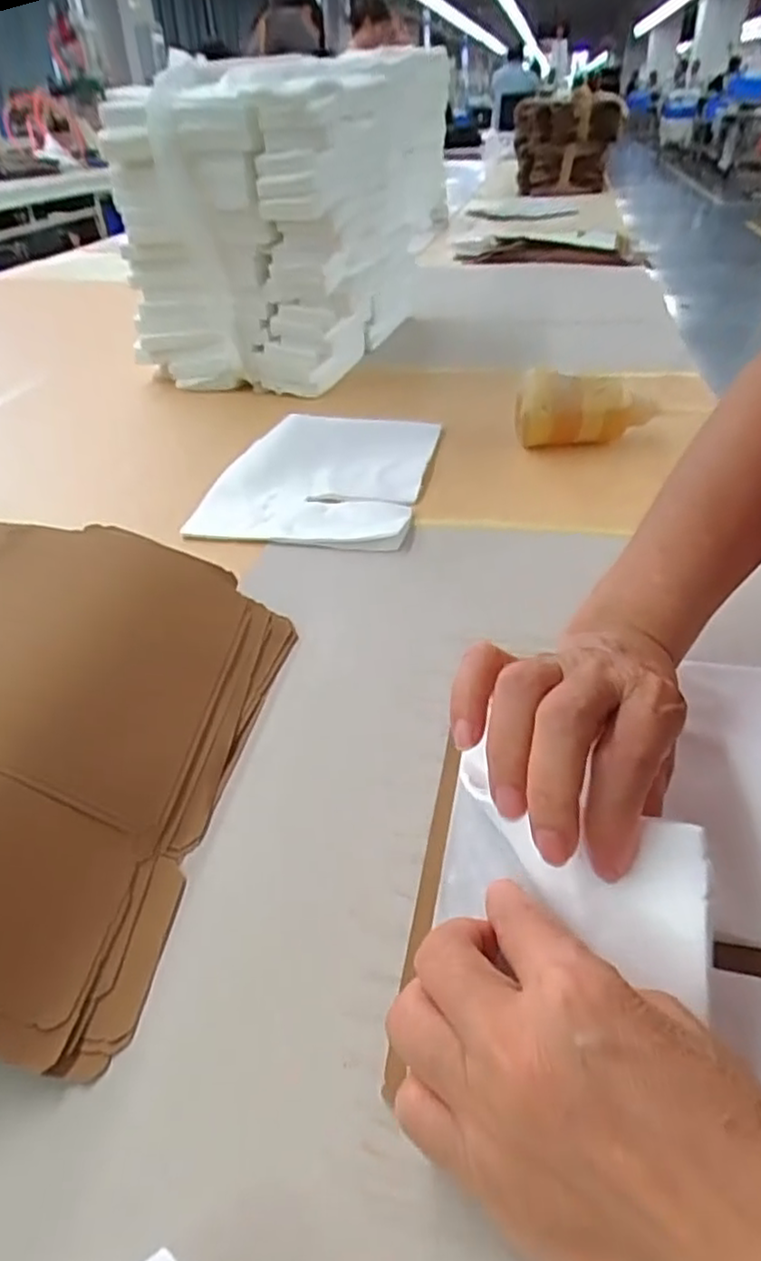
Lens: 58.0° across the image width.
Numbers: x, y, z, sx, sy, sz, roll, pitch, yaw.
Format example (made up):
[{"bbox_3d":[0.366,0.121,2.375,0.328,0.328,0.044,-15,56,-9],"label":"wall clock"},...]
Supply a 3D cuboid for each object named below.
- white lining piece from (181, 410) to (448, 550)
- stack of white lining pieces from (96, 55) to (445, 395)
[{"bbox_3d":[-0.052,-0.140,0.603,0.178,0.026,0.215,5,39,10],"label":"white lining piece"},{"bbox_3d":[-0.095,-0.480,0.821,0.240,0.287,0.365,17,42,23],"label":"stack of white lining pieces"}]

